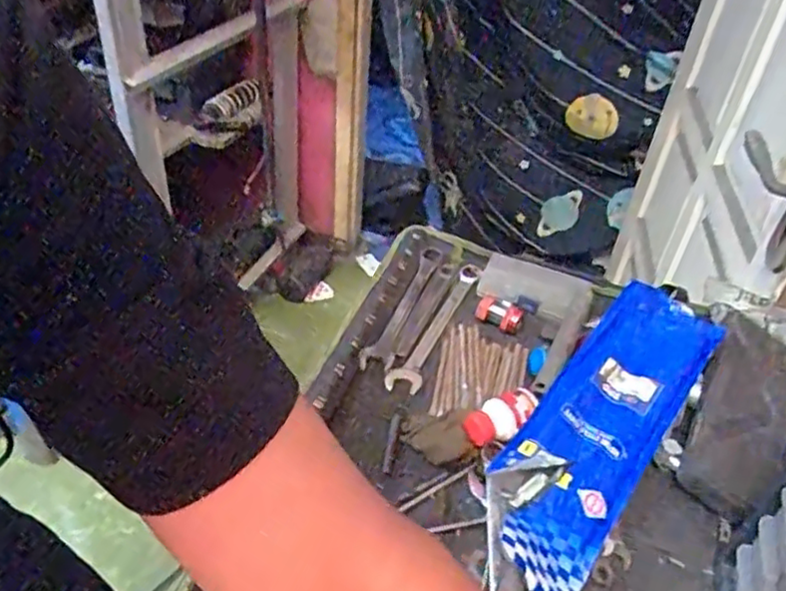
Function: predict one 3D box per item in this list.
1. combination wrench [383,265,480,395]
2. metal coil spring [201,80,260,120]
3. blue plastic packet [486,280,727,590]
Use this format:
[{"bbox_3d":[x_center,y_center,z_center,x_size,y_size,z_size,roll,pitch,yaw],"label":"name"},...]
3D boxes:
[{"bbox_3d":[0.051,0.032,0.764,0.037,0.014,0.223,19,42,16],"label":"combination wrench"},{"bbox_3d":[-0.389,-0.481,1.624,0.141,0.058,0.044,-26,45,-1],"label":"metal coil spring"},{"bbox_3d":[0.195,0.115,0.621,0.106,0.021,0.345,37,59,13],"label":"blue plastic packet"}]

